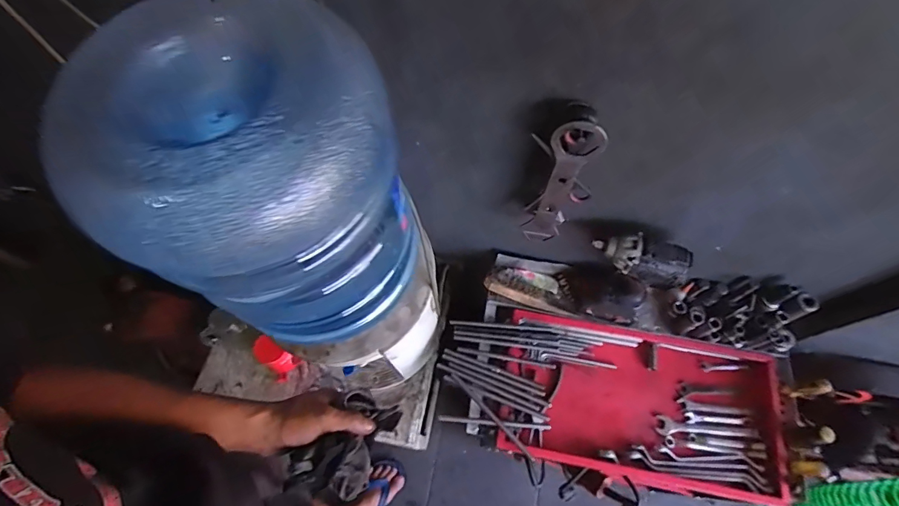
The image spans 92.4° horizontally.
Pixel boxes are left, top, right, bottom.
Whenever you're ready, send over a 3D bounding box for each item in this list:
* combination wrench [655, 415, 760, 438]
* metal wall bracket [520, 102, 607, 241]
[{"bbox_3d":[0.467,0.319,0.783,0.177,0.012,0.032,5,64,0],"label":"combination wrench"},{"bbox_3d":[0.147,-0.095,0.588,0.080,0.271,0.050,9,64,7],"label":"metal wall bracket"}]

